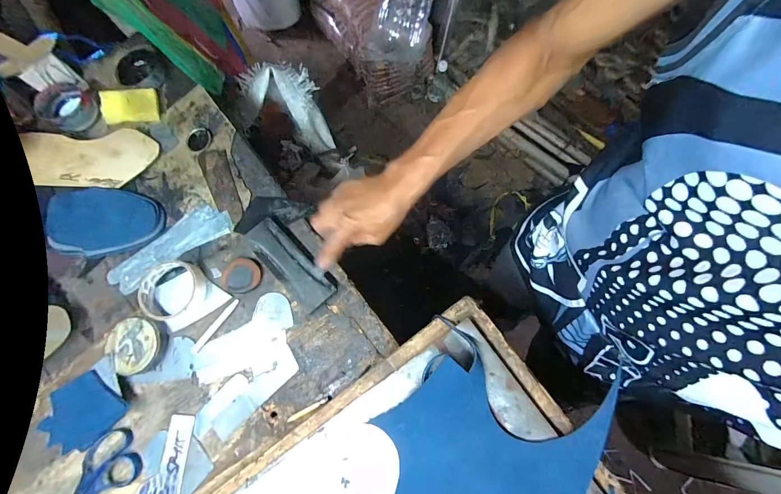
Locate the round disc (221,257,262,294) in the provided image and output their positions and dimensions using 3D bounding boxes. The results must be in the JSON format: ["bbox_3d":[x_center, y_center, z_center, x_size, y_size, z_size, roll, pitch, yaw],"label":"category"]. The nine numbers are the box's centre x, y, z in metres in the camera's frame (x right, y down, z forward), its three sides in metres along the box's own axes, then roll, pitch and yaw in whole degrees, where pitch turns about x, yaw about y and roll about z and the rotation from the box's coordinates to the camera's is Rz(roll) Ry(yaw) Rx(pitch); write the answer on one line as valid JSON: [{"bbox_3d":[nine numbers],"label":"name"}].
[{"bbox_3d":[-0.213,0.040,0.495,0.055,0.005,0.049,-4,76,-1],"label":"round disc"}]

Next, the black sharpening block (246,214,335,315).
[{"bbox_3d":[-0.143,0.021,0.491,0.151,0.011,0.054,44,80,10],"label":"black sharpening block"}]

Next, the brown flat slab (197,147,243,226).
[{"bbox_3d":[-0.276,-0.100,0.566,0.048,0.011,0.133,-21,76,-5],"label":"brown flat slab"}]

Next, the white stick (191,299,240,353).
[{"bbox_3d":[-0.245,0.111,0.488,0.011,0.007,0.091,39,79,9],"label":"white stick"}]

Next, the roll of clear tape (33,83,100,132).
[{"bbox_3d":[-0.544,-0.233,0.592,0.075,0.047,0.082,-30,77,-7],"label":"roll of clear tape"}]

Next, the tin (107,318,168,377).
[{"bbox_3d":[-0.349,0.135,0.479,0.073,0.020,0.073,0,76,0],"label":"tin"}]

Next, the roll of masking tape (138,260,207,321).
[{"bbox_3d":[-0.307,0.059,0.500,0.087,0.033,0.088,0,76,0],"label":"roll of masking tape"}]

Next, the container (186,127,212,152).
[{"bbox_3d":[-0.320,-0.180,0.583,0.043,0.009,0.040,0,76,0],"label":"container"}]

